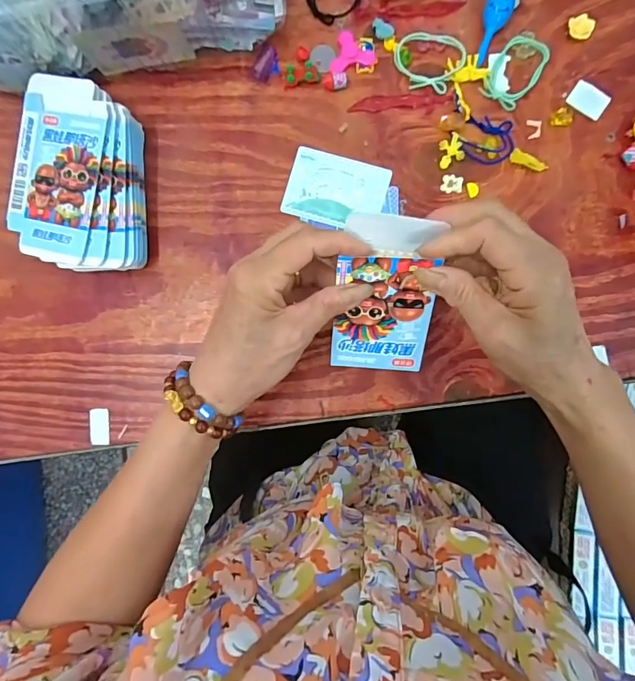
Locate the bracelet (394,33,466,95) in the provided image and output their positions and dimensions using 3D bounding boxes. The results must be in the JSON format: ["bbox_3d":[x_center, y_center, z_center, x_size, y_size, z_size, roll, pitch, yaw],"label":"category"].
[{"bbox_3d":[0.097,-0.244,0.387,0.061,0.011,0.045,12,90,3],"label":"bracelet"}]

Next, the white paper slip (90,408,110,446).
[{"bbox_3d":[-0.196,0.078,0.397,0.017,0.004,0.033,-2,87,-6],"label":"white paper slip"}]

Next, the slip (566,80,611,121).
[{"bbox_3d":[0.238,-0.211,0.386,0.033,0.004,0.023,37,98,6],"label":"slip"}]

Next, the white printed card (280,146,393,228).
[{"bbox_3d":[0.017,-0.134,0.392,0.086,0.004,0.061,15,90,3],"label":"white printed card"}]

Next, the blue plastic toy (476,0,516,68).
[{"bbox_3d":[0.152,-0.271,0.386,0.024,0.018,0.060,17,106,3],"label":"blue plastic toy"}]

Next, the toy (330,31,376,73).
[{"bbox_3d":[0.033,-0.253,0.392,0.036,0.004,0.036,13,90,3],"label":"toy"}]

